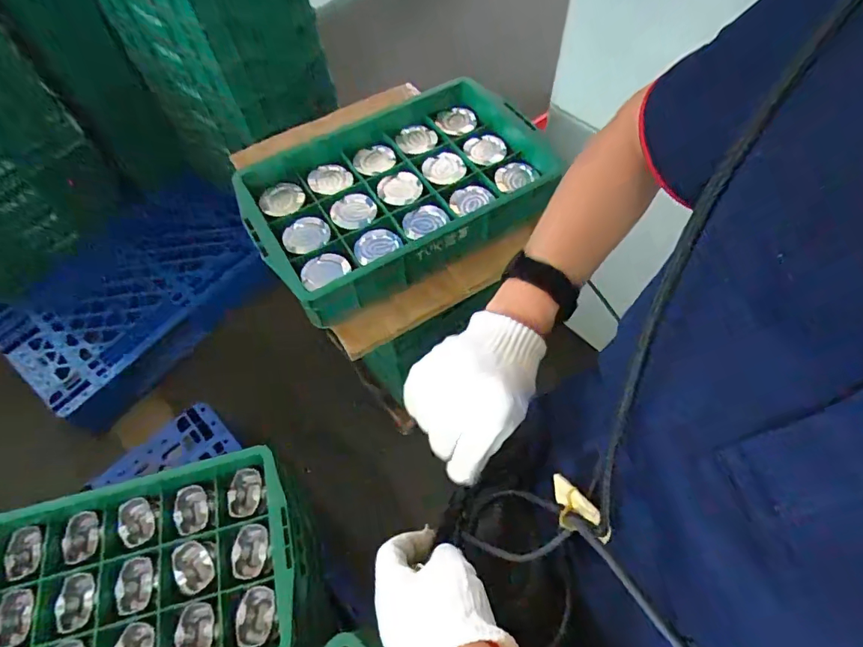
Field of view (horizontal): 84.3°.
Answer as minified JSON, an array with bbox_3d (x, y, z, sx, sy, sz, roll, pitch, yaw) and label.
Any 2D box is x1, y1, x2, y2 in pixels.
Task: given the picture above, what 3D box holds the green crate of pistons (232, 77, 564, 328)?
[{"bbox_3d":[-0.050,-0.238,0.833,0.526,0.104,0.324,-26,61,-12],"label":"green crate of pistons"}]

